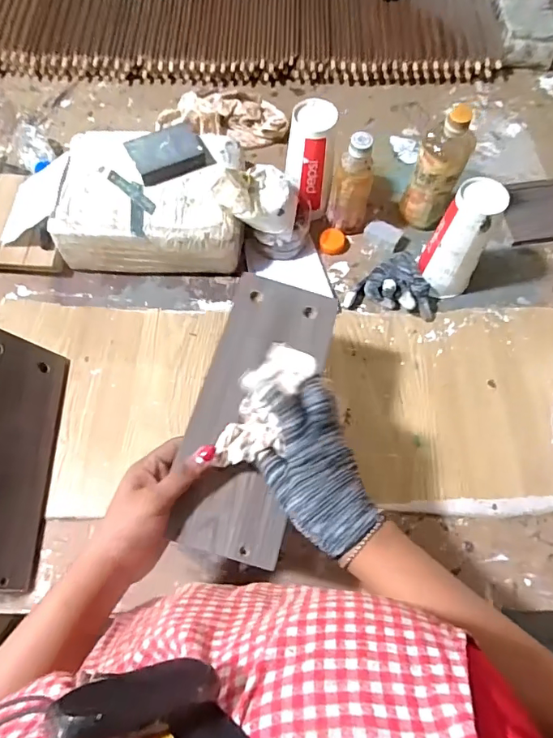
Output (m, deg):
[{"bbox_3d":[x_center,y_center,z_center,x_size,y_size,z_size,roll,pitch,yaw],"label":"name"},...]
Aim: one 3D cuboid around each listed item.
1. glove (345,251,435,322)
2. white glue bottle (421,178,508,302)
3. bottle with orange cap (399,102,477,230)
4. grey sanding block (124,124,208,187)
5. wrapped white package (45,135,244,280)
[{"bbox_3d":[0.180,-0.139,0.724,0.135,0.042,0.114,10,68,6],"label":"glove"},{"bbox_3d":[0.256,-0.176,0.673,0.080,0.166,0.071,31,72,14],"label":"white glue bottle"},{"bbox_3d":[0.236,-0.289,0.708,0.073,0.197,0.057,26,71,12],"label":"bottle with orange cap"},{"bbox_3d":[-0.157,-0.313,0.699,0.100,0.030,0.065,-24,69,-8],"label":"grey sanding block"},{"bbox_3d":[-0.185,-0.248,0.736,0.268,0.102,0.200,2,67,3],"label":"wrapped white package"}]

